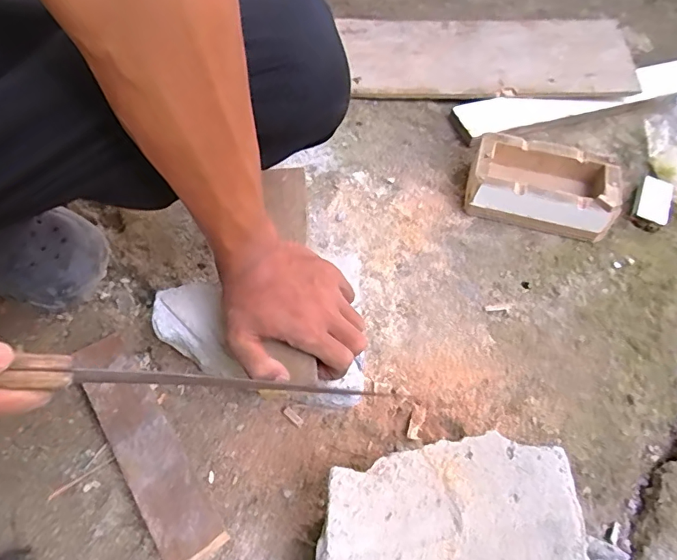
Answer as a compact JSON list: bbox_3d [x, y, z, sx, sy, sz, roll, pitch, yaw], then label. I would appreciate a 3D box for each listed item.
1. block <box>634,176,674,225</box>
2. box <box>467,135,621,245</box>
[{"bbox_3d":[0.406,-0.099,0.620,0.040,0.014,0.077,26,60,13],"label":"block"},{"bbox_3d":[0.251,-0.116,0.605,0.176,0.061,0.102,17,58,8],"label":"box"}]

